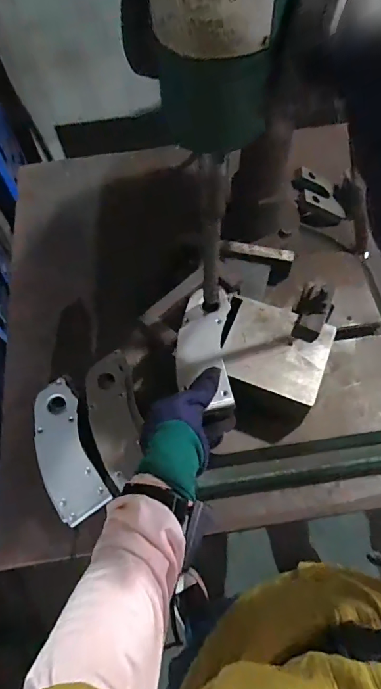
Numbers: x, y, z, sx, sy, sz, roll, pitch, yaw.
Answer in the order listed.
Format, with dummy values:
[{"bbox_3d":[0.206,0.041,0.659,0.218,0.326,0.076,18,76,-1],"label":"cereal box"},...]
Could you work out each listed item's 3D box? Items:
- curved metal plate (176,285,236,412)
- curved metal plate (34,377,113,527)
[{"bbox_3d":[0.018,0.000,0.535,0.067,0.009,0.162,1,62,3],"label":"curved metal plate"},{"bbox_3d":[-0.163,0.137,0.551,0.070,0.009,0.175,-18,77,-6],"label":"curved metal plate"}]

